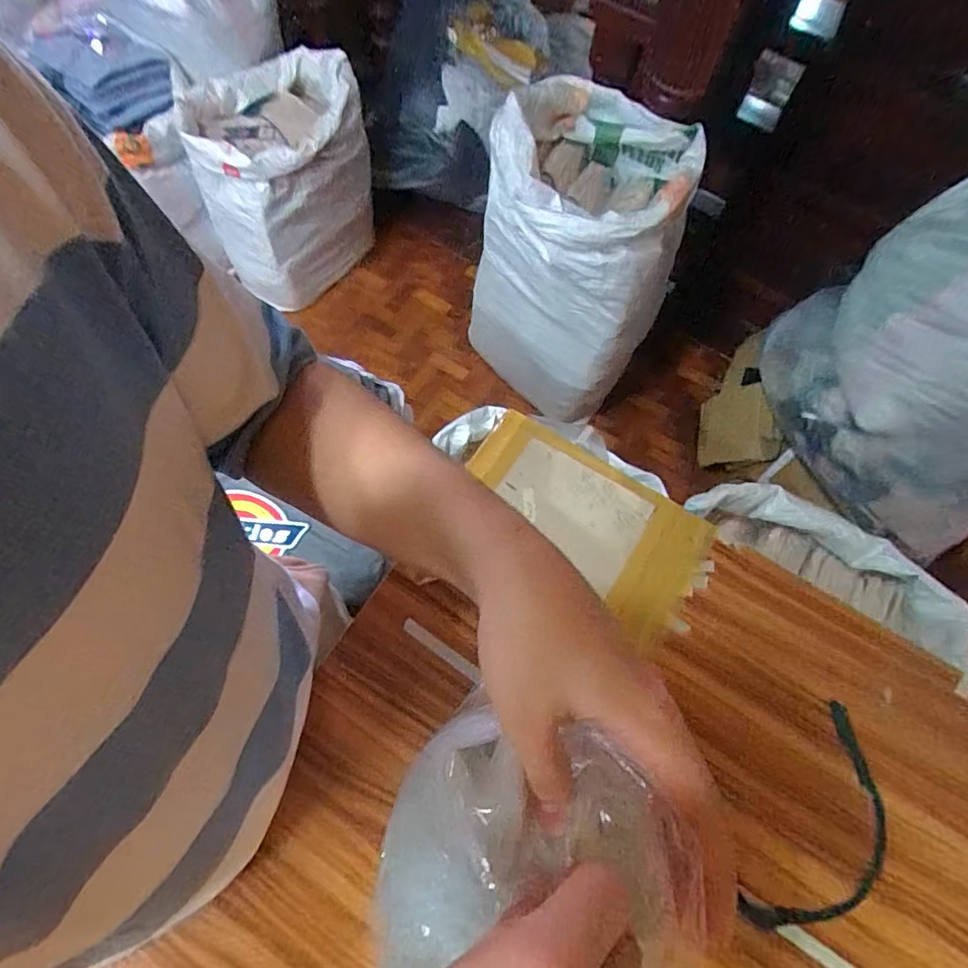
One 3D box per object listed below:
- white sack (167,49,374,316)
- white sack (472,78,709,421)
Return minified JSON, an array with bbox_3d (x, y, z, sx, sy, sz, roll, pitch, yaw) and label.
[{"bbox_3d":[-0.524,-0.798,1.473,0.431,0.509,0.349,-7,69,-6],"label":"white sack"},{"bbox_3d":[0.195,-0.501,1.269,0.448,0.644,0.304,20,68,5],"label":"white sack"}]

